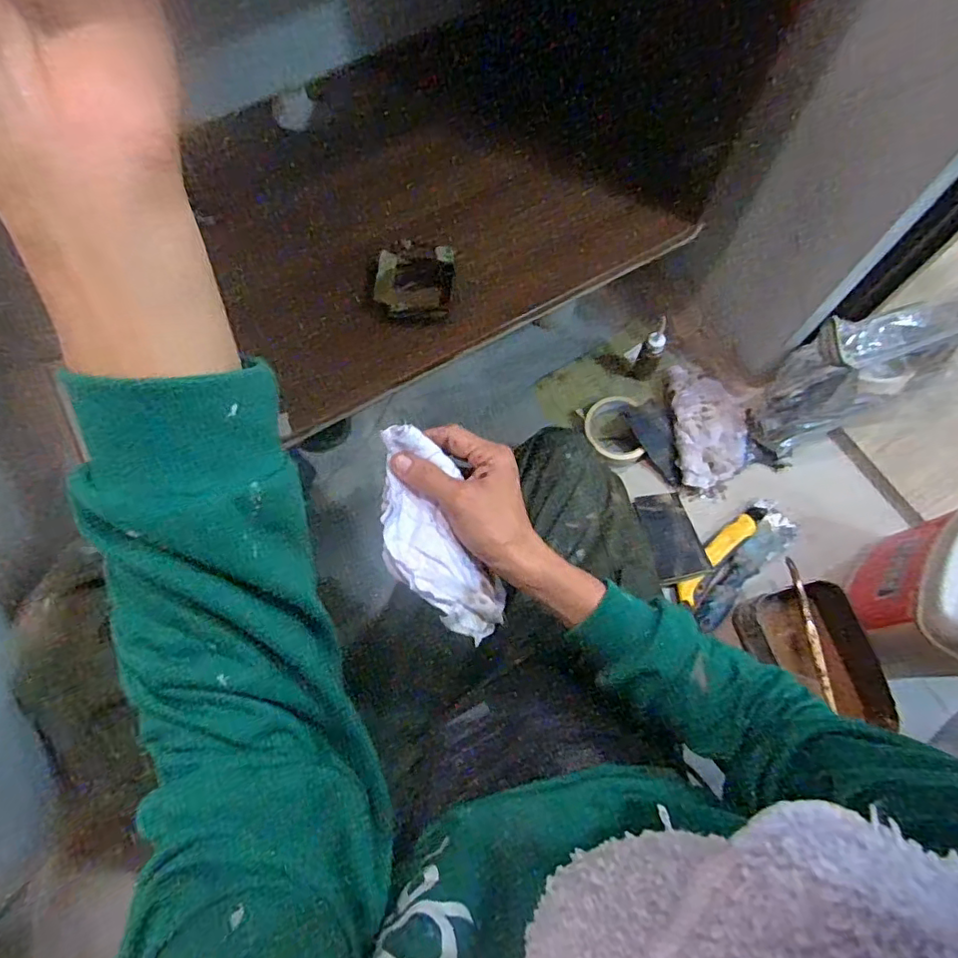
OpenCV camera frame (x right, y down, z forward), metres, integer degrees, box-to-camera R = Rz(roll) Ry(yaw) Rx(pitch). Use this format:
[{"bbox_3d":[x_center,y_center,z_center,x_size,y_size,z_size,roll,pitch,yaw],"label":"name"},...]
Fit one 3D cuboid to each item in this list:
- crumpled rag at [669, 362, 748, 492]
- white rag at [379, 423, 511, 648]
[{"bbox_3d":[0.320,-0.079,0.794,0.100,0.034,0.184,5,70,1],"label":"crumpled rag"},{"bbox_3d":[-0.036,0.047,0.444,0.073,0.060,0.175,-27,96,-11],"label":"white rag"}]

